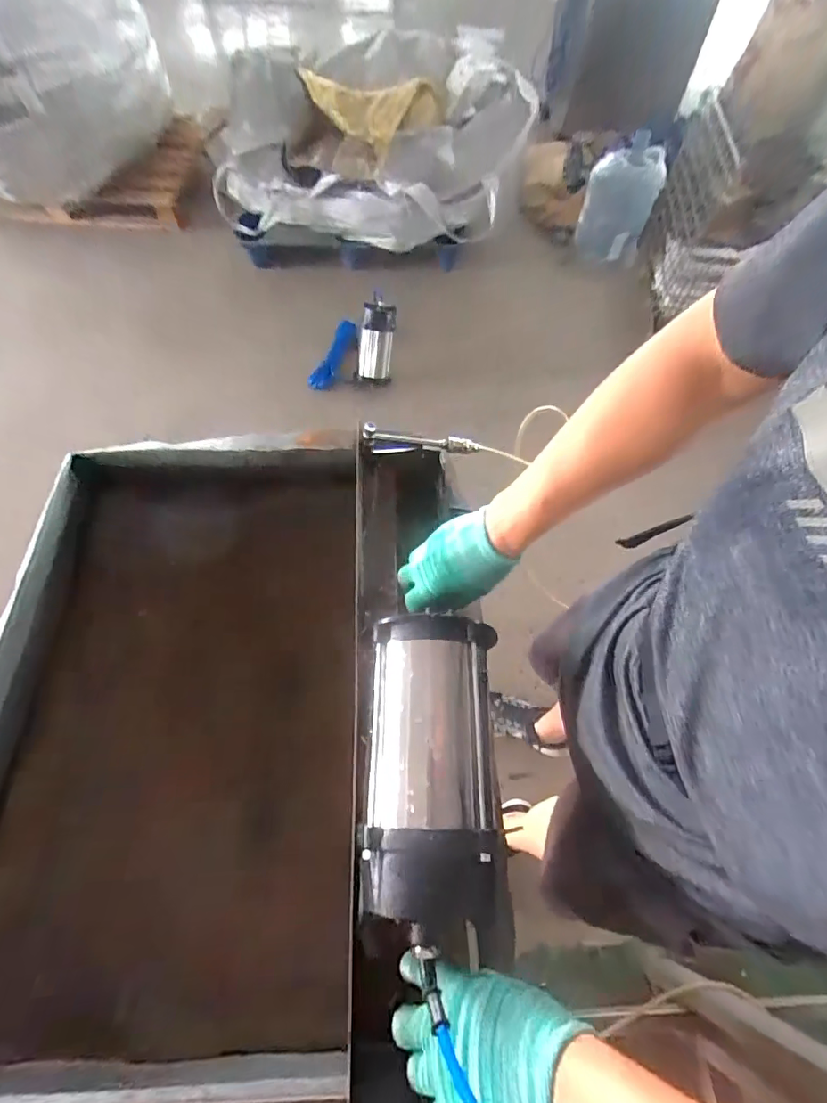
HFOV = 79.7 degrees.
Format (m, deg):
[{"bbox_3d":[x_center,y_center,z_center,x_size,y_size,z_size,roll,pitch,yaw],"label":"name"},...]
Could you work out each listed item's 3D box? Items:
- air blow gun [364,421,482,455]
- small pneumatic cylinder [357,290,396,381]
[{"bbox_3d":[0.013,-0.164,0.739,0.176,0.042,0.026,5,41,-14],"label":"air blow gun"},{"bbox_3d":[-0.133,-0.759,1.824,0.114,0.310,0.106,10,40,3],"label":"small pneumatic cylinder"}]

